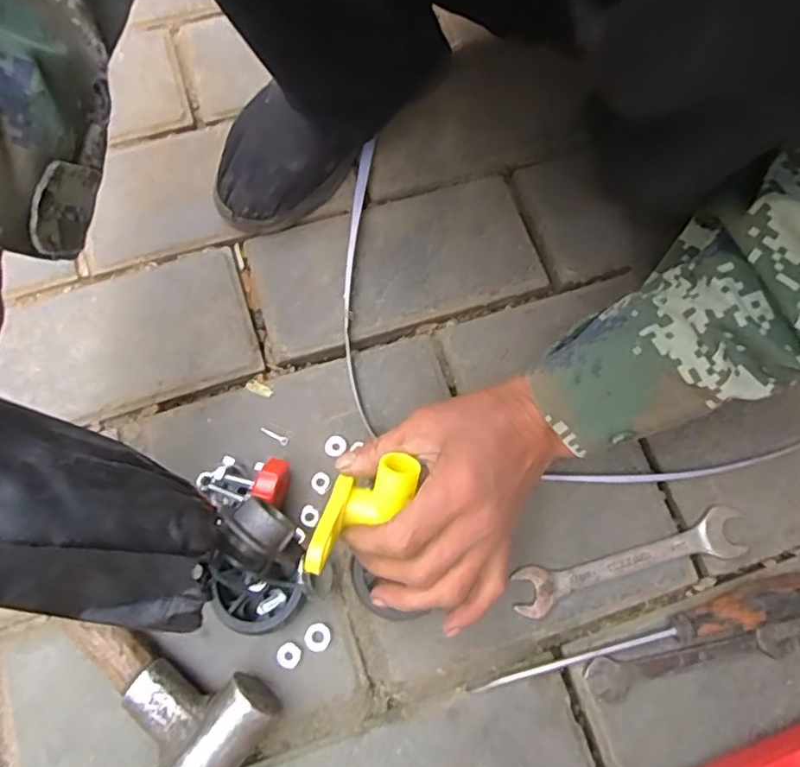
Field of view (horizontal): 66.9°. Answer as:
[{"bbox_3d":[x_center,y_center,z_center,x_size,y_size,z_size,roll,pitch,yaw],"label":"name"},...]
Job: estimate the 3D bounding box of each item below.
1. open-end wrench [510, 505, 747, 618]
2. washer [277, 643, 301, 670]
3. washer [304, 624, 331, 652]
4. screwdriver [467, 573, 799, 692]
[{"bbox_3d":[0.163,0.127,0.433,0.170,0.010,0.033,-14,73,-6],"label":"open-end wrench"},{"bbox_3d":[-0.075,0.184,0.409,0.015,0.004,0.016,0,72,-1],"label":"washer"},{"bbox_3d":[-0.056,0.173,0.414,0.017,0.004,0.017,24,73,7],"label":"washer"},{"bbox_3d":[0.170,0.168,0.409,0.243,0.030,0.025,-12,72,-5],"label":"screwdriver"}]

